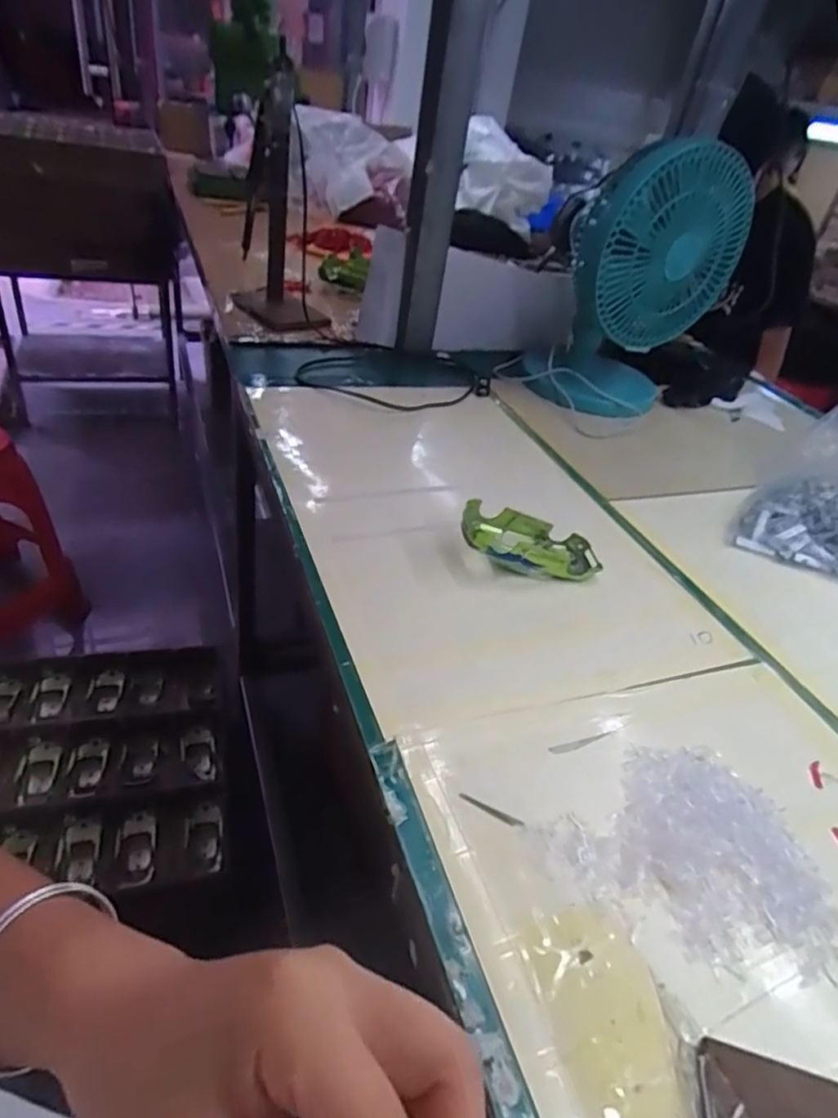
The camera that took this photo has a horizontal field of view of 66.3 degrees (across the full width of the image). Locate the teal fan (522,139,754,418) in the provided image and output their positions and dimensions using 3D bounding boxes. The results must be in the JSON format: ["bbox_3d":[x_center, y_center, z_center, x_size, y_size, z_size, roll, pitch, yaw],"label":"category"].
[{"bbox_3d":[0.277,-0.371,0.864,0.214,0.307,0.164,-14,43,-29],"label":"teal fan"}]

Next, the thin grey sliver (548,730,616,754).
[{"bbox_3d":[0.110,0.123,0.431,0.051,0.004,0.006,-5,39,-20],"label":"thin grey sliver"}]

